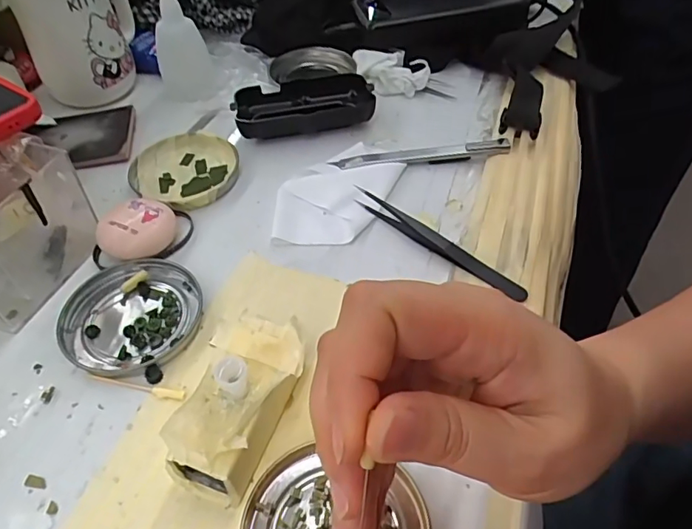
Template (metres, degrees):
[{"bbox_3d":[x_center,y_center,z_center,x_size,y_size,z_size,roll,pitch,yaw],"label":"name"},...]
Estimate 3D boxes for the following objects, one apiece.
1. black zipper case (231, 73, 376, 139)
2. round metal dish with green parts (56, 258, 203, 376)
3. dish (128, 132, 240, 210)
[{"bbox_3d":[-0.035,-0.128,0.429,0.107,0.023,0.053,-11,50,-8],"label":"black zipper case"},{"bbox_3d":[-0.126,0.029,0.310,0.075,0.008,0.076,-1,49,1],"label":"round metal dish with green parts"},{"bbox_3d":[-0.121,-0.072,0.396,0.079,0.009,0.076,-1,49,1],"label":"dish"}]

